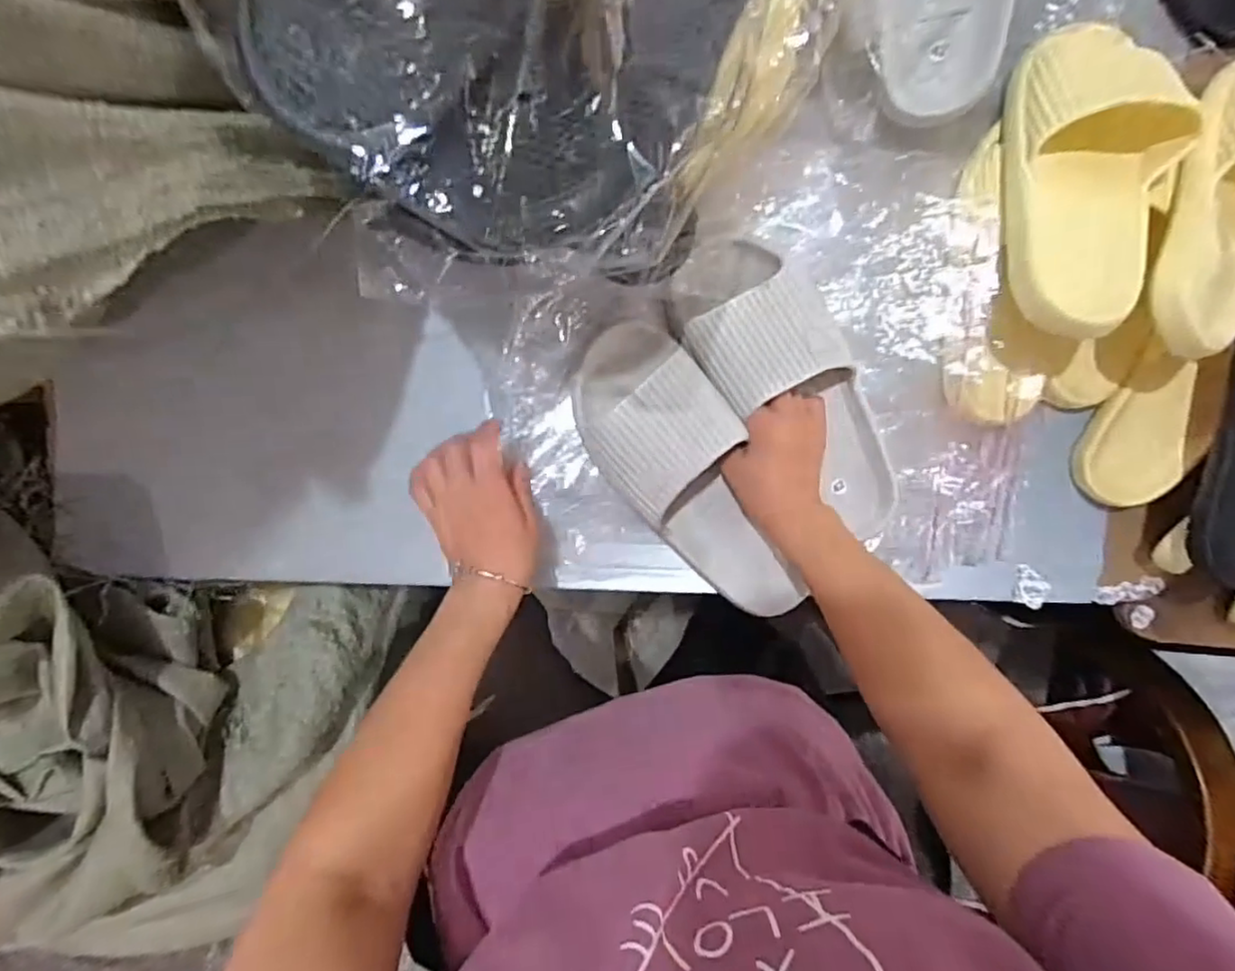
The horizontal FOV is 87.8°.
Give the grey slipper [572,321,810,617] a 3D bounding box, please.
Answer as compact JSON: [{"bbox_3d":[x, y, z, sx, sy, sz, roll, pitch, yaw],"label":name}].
[{"bbox_3d":[0.057,-0.001,0.501,0.103,0.056,0.260,-32,100,0],"label":"grey slipper"}]

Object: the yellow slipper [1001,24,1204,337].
[{"bbox_3d":[0.339,-0.226,0.452,0.102,0.068,0.249,14,79,-7],"label":"yellow slipper"}]

